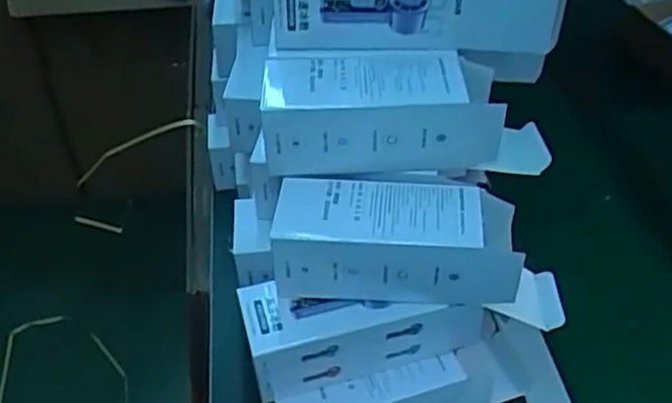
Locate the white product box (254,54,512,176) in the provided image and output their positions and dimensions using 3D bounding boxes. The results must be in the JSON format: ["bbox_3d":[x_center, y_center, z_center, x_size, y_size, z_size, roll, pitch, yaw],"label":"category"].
[{"bbox_3d":[0.038,-0.076,0.589,0.193,0.073,0.086,-1,42,0],"label":"white product box"}]

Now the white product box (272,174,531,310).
[{"bbox_3d":[0.048,0.030,0.573,0.197,0.072,0.079,2,42,4],"label":"white product box"}]

